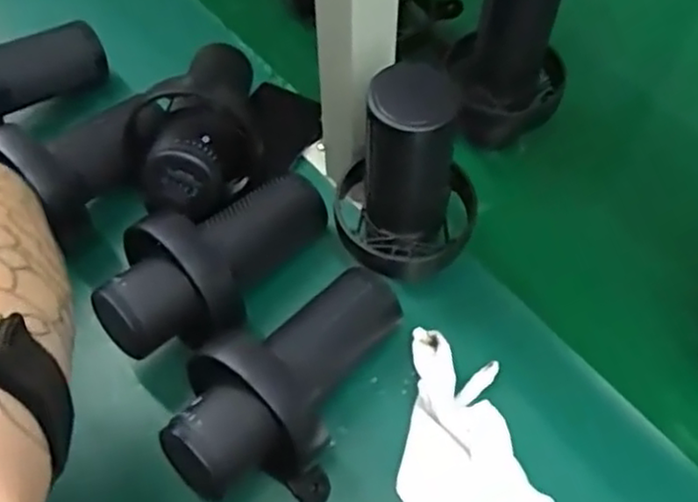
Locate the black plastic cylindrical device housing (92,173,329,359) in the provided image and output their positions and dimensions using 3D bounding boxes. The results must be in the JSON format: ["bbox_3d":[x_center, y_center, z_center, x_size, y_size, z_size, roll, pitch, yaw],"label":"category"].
[{"bbox_3d":[-0.084,0.007,0.490,0.086,0.071,0.182,38,52,22],"label":"black plastic cylindrical device housing"}]

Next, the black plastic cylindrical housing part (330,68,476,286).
[{"bbox_3d":[0.037,-0.054,0.455,0.092,0.147,0.083,-3,58,1],"label":"black plastic cylindrical housing part"}]

